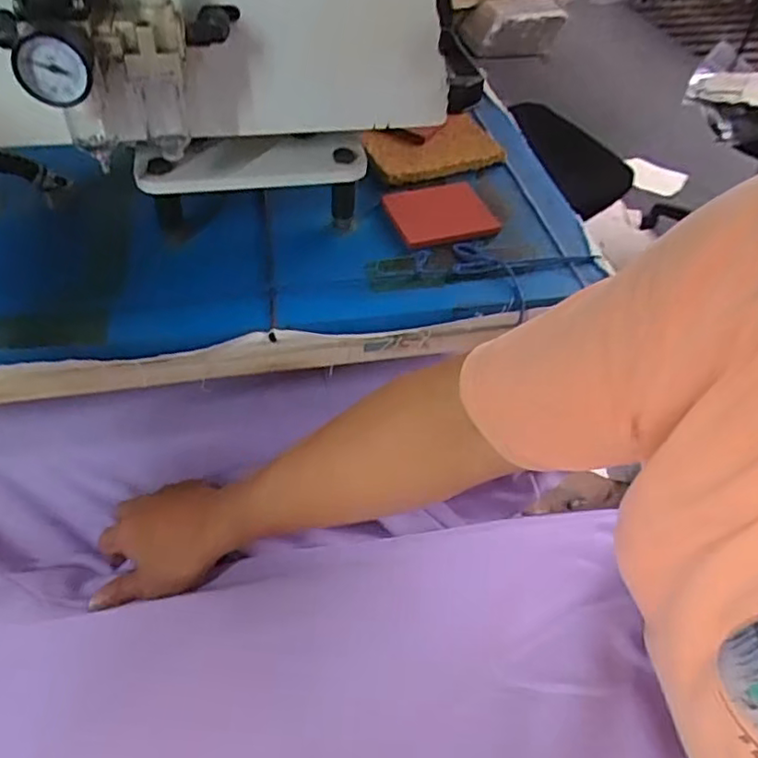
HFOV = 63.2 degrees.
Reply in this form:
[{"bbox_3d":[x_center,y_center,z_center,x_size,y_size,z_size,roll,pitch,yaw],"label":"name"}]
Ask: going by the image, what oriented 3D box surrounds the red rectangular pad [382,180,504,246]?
[{"bbox_3d":[0.058,-0.158,0.581,0.096,0.012,0.088,-14,52,-15],"label":"red rectangular pad"}]

